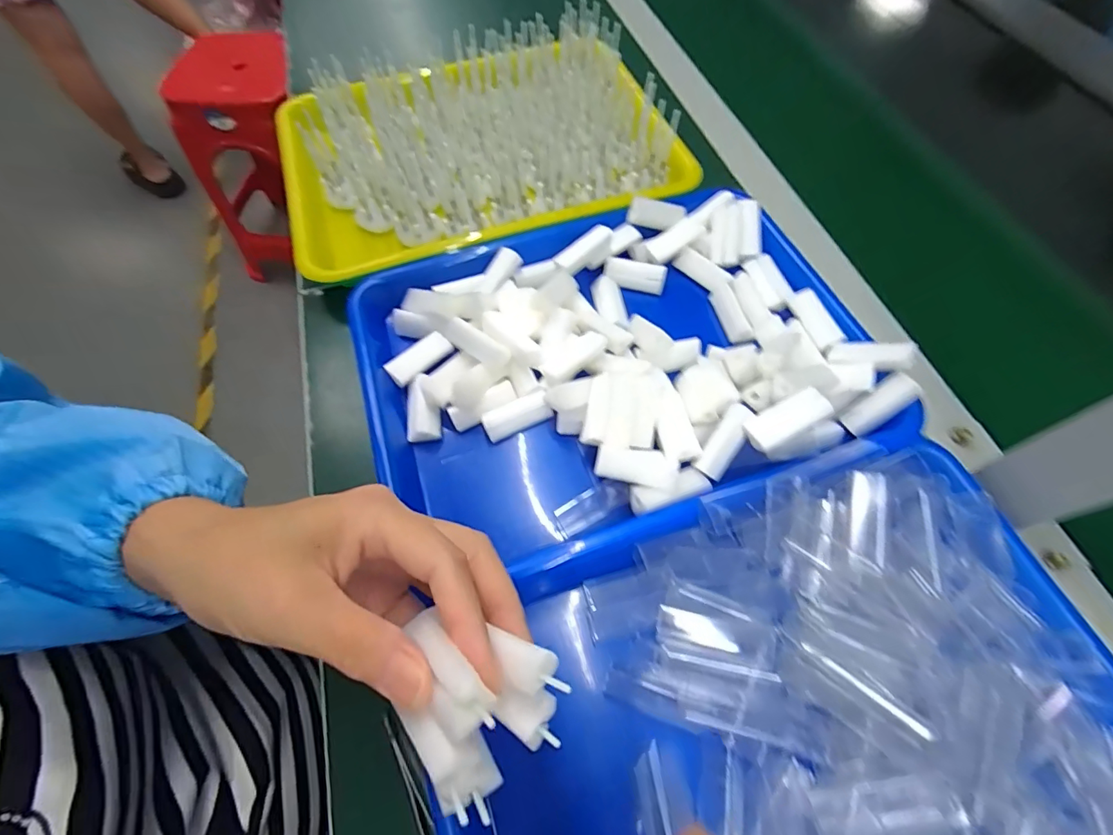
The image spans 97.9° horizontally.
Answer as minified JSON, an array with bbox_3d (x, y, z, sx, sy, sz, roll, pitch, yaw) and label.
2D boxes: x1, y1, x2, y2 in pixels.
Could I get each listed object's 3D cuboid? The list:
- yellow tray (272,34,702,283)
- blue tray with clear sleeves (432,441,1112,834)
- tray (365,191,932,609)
[{"bbox_3d":[-0.075,-0.251,0.421,0.327,0.050,0.236,-17,64,-8],"label":"yellow tray"},{"bbox_3d":[0.119,0.163,0.222,0.304,0.059,0.253,-18,64,-8],"label":"blue tray with clear sleeves"},{"bbox_3d":[0.037,-0.041,0.328,0.316,0.048,0.243,-19,64,-9],"label":"tray"}]

